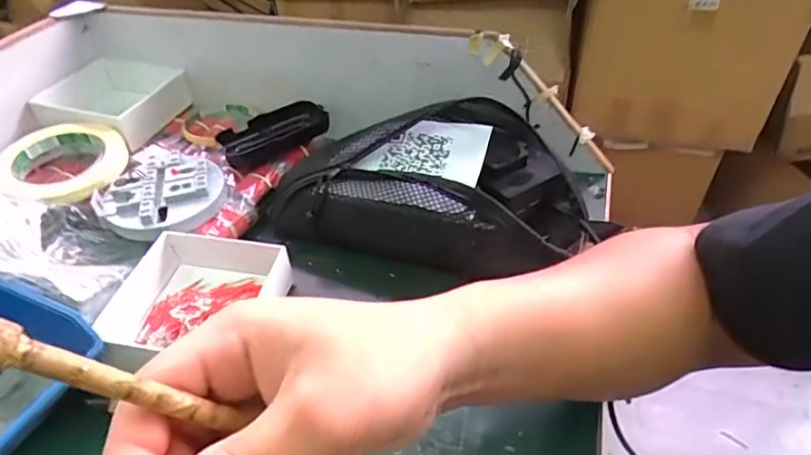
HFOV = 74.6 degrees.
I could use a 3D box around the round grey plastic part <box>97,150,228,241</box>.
[{"bbox_3d":[-0.215,-0.034,0.482,0.096,0.033,0.105,-3,37,2],"label":"round grey plastic part"}]

